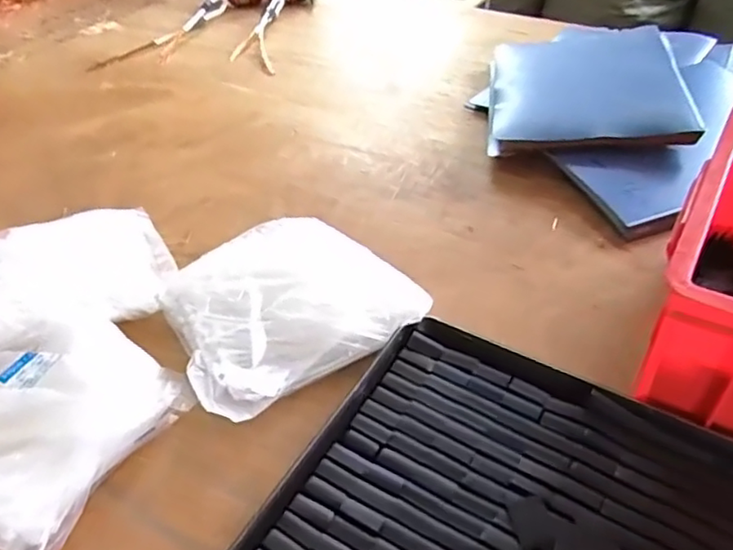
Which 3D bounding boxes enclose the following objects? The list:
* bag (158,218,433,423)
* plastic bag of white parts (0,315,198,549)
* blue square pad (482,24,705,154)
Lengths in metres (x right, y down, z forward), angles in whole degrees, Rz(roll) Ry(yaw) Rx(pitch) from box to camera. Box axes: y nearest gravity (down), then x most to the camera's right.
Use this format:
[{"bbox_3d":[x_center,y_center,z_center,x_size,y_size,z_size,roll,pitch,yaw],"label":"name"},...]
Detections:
[{"bbox_3d":[-0.077,0.027,0.556,0.198,0.049,0.183,-28,49,-25],"label":"bag"},{"bbox_3d":[-0.272,0.102,0.482,0.208,0.054,0.179,17,47,20],"label":"plastic bag of white parts"},{"bbox_3d":[0.283,-0.258,0.816,0.229,0.019,0.330,-2,41,17],"label":"blue square pad"}]

